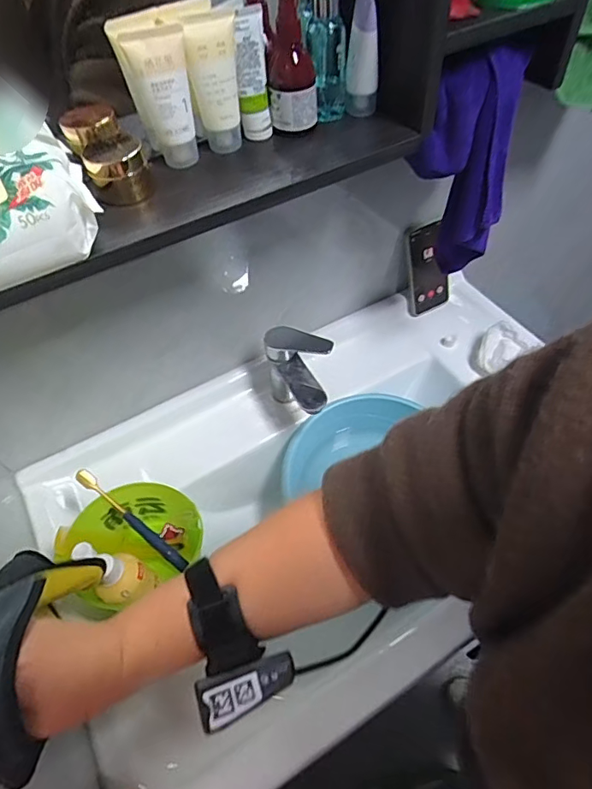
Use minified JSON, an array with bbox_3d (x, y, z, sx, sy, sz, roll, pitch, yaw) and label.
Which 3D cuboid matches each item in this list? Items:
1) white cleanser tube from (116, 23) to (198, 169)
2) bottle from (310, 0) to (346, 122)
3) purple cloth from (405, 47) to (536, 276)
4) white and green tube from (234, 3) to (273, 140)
[{"bbox_3d":[-0.112,-0.253,0.433,0.048,0.107,0.027,-18,53,-9],"label":"white cleanser tube"},{"bbox_3d":[0.031,-0.329,0.470,0.032,0.124,0.037,0,53,5],"label":"bottle"},{"bbox_3d":[0.198,-0.260,0.585,0.098,0.253,0.125,12,55,14],"label":"purple cloth"},{"bbox_3d":[-0.040,-0.296,0.462,0.028,0.099,0.033,-4,53,2],"label":"white and green tube"}]

